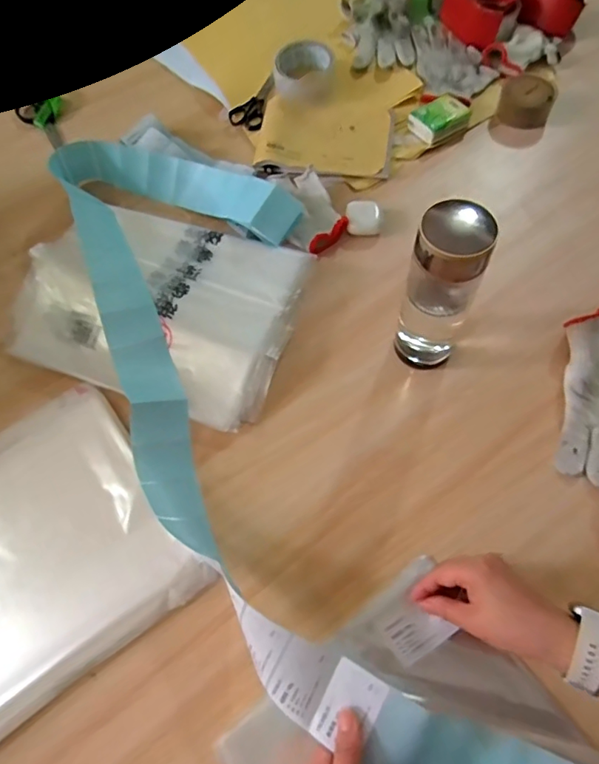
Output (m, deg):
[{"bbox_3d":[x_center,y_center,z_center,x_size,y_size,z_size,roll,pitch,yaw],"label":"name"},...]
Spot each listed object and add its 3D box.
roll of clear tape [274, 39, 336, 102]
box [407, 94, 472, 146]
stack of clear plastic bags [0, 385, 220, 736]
[{"bbox_3d":[0.007,-0.461,0.749,0.085,0.039,0.083,-1,66,2],"label":"roll of clear tape"},{"bbox_3d":[0.200,-0.375,0.715,0.078,0.020,0.055,-31,68,-11],"label":"box"},{"bbox_3d":[-0.297,0.182,0.477,0.343,0.032,0.260,-35,69,-13],"label":"stack of clear plastic bags"}]

